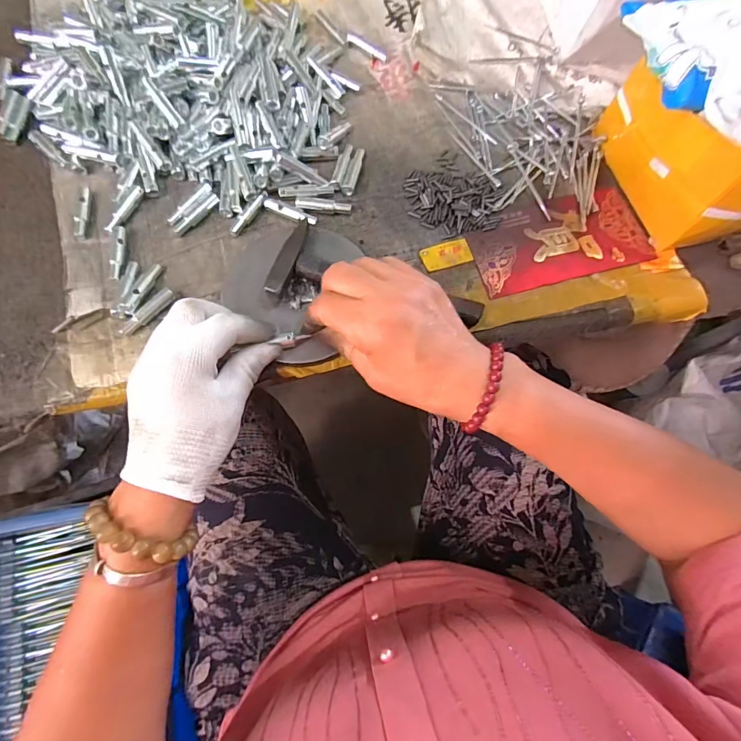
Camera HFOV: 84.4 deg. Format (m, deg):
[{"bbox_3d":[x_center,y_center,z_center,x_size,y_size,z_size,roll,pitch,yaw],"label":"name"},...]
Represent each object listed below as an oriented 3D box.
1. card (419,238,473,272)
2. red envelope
[{"bbox_3d":[0.069,-0.106,0.374,0.045,0.004,0.027,-16,68,-6],"label":"card"},{"bbox_3d":[0.175,-0.122,0.380,0.164,0.005,0.082,-15,73,-6],"label":"red envelope"}]

